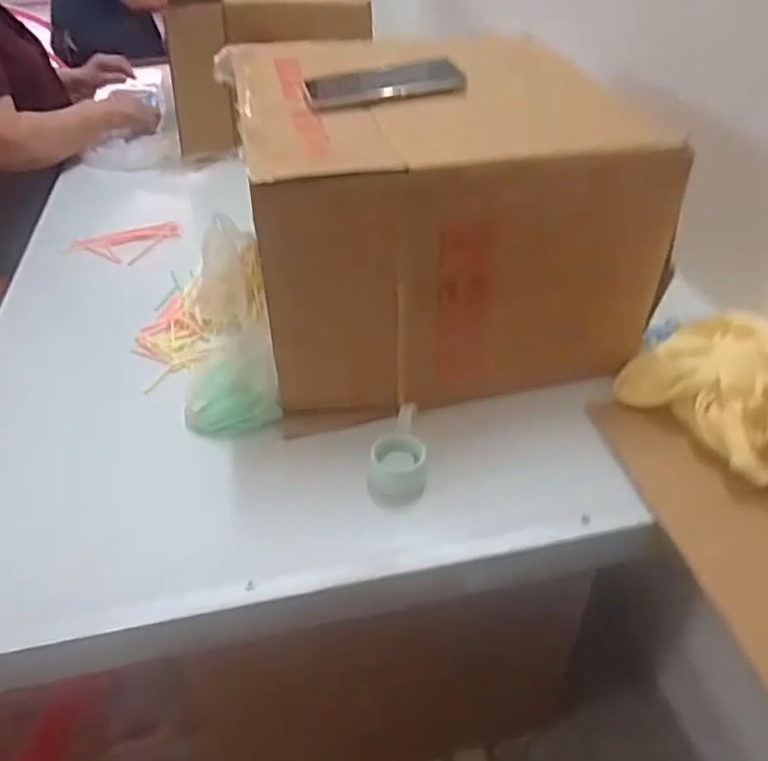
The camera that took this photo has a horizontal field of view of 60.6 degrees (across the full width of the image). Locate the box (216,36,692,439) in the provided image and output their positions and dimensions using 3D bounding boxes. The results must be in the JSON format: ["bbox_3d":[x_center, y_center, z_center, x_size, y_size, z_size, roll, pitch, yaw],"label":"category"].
[{"bbox_3d":[0.054,-0.181,0.740,0.384,0.284,0.346,-9,38,-8],"label":"box"}]

